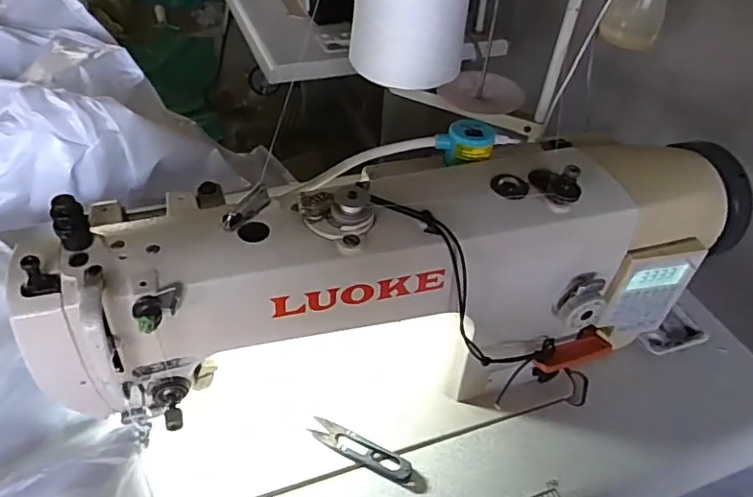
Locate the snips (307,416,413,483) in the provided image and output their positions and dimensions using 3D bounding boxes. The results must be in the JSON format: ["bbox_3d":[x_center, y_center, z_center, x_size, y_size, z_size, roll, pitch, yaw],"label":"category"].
[{"bbox_3d":[-0.015,0.180,0.496,0.098,0.006,0.022,22,46,17],"label":"snips"}]

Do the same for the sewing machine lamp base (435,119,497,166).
[{"bbox_3d":[0.078,-0.092,0.487,0.047,0.028,0.036,16,44,11],"label":"sewing machine lamp base"}]

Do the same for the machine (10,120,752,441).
[{"bbox_3d":[0.047,0.034,0.489,0.573,0.240,0.162,-10,45,-15],"label":"machine"}]

